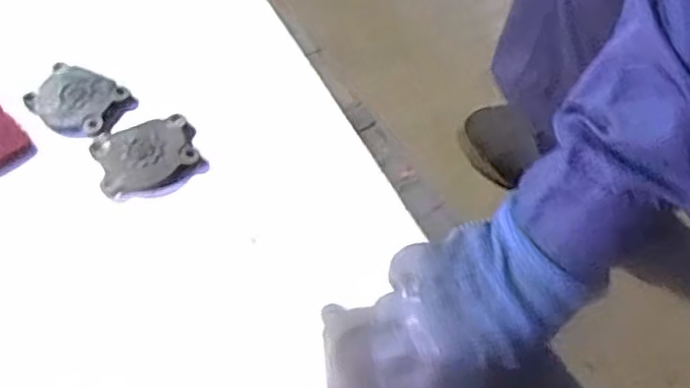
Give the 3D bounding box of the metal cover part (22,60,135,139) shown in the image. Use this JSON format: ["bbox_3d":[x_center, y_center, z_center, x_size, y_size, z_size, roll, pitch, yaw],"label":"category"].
[{"bbox_3d":[-0.242,-0.082,0.621,0.091,0.015,0.060,21,62,15],"label":"metal cover part"}]

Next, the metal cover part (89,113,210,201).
[{"bbox_3d":[-0.166,-0.032,0.584,0.084,0.019,0.069,-21,60,-10],"label":"metal cover part"}]

